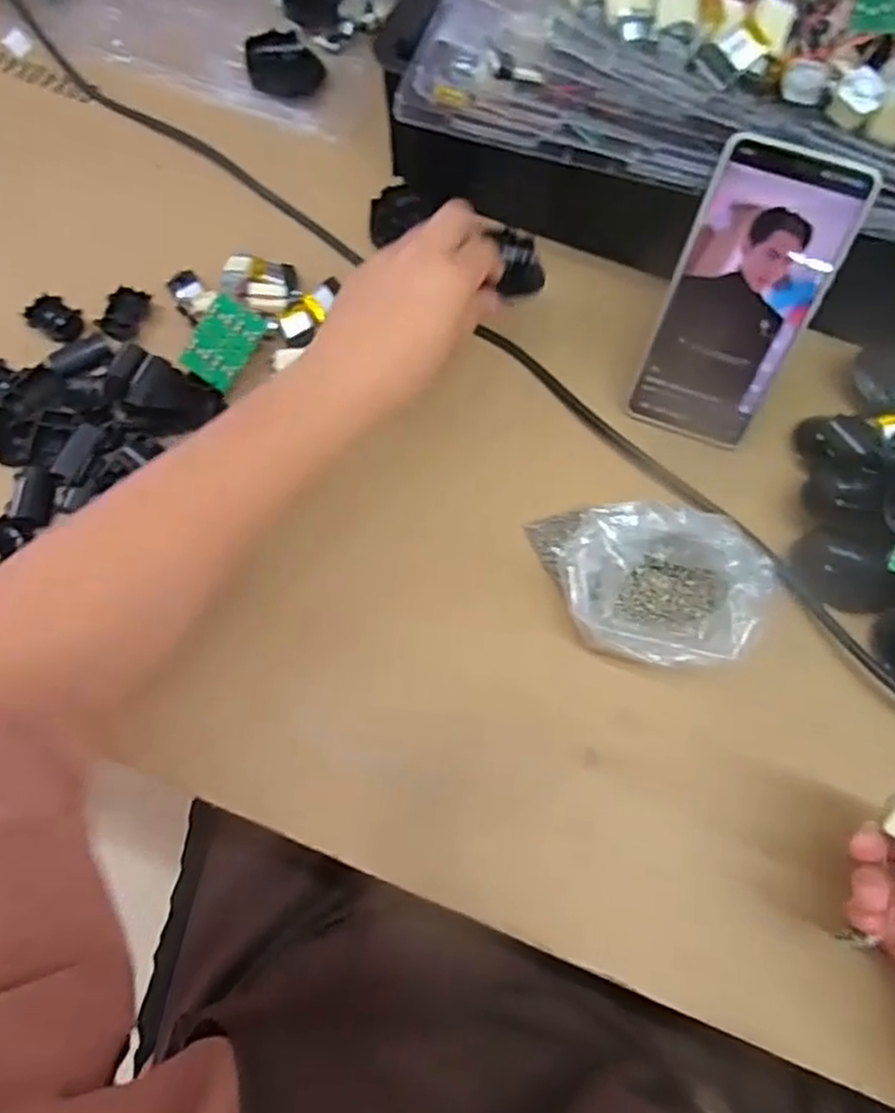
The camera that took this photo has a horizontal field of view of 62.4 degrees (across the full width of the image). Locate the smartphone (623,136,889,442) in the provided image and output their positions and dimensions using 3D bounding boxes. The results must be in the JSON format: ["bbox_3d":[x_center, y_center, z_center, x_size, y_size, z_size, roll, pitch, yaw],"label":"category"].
[{"bbox_3d":[0.167,-0.142,0.425,0.079,0.166,0.009,20,40,7],"label":"smartphone"}]

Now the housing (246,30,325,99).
[{"bbox_3d":[-0.126,-0.382,0.576,0.057,0.018,0.052,-5,70,-3],"label":"housing"}]

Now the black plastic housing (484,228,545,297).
[{"bbox_3d":[0.044,-0.179,0.447,0.026,0.013,0.047,-1,62,-1],"label":"black plastic housing"}]

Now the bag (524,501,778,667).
[{"bbox_3d":[0.110,0.014,0.416,0.126,0.050,0.085,18,71,6],"label":"bag"}]

